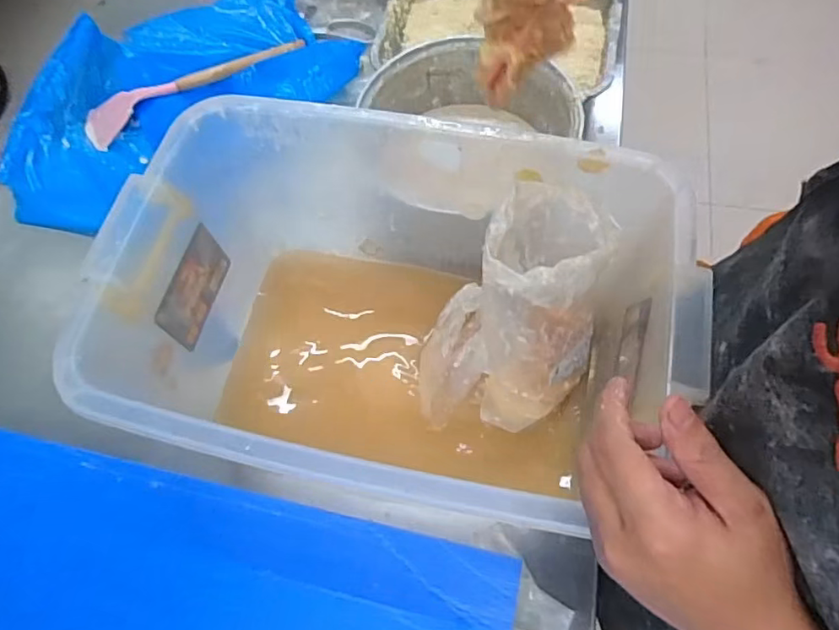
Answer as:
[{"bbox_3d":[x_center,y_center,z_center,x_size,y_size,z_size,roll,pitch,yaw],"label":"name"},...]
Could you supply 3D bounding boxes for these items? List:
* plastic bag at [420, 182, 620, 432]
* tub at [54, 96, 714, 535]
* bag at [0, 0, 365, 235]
[{"bbox_3d":[0.076,0.001,0.481,0.134,0.183,0.158,13,68,8],"label":"plastic bag"},{"bbox_3d":[-0.018,0.017,0.492,0.422,0.225,0.277,10,68,7],"label":"tub"},{"bbox_3d":[-0.325,-0.284,0.717,0.448,0.083,0.227,-31,69,-10],"label":"bag"}]

